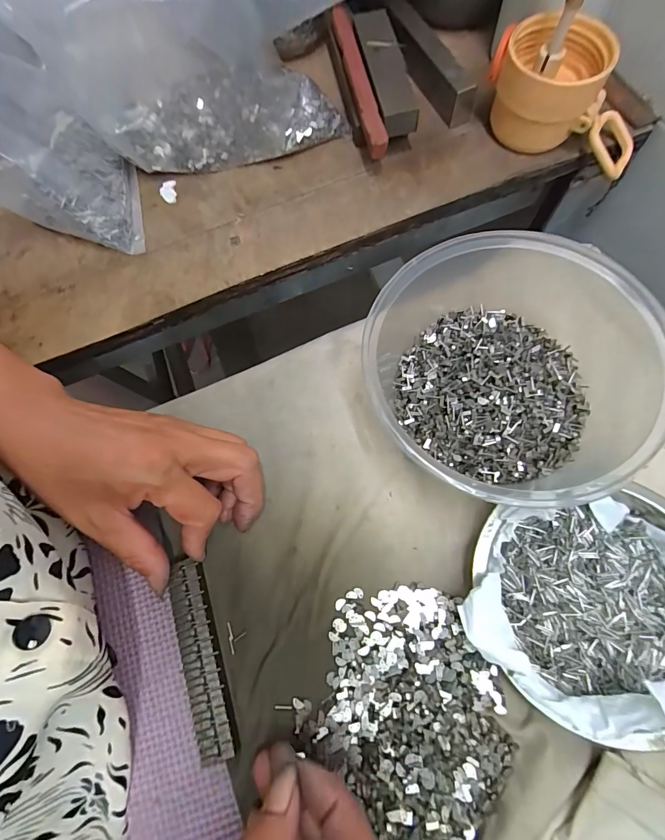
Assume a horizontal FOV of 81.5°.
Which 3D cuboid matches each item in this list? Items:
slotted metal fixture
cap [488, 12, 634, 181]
[{"bbox_3d":[-0.071,0.126,0.208,0.021,0.005,0.097,-18,72,-3],"label":"slotted metal fixture"},{"bbox_3d":[0.154,-0.211,0.251,0.103,0.058,0.060,8,75,4],"label":"cap"}]

